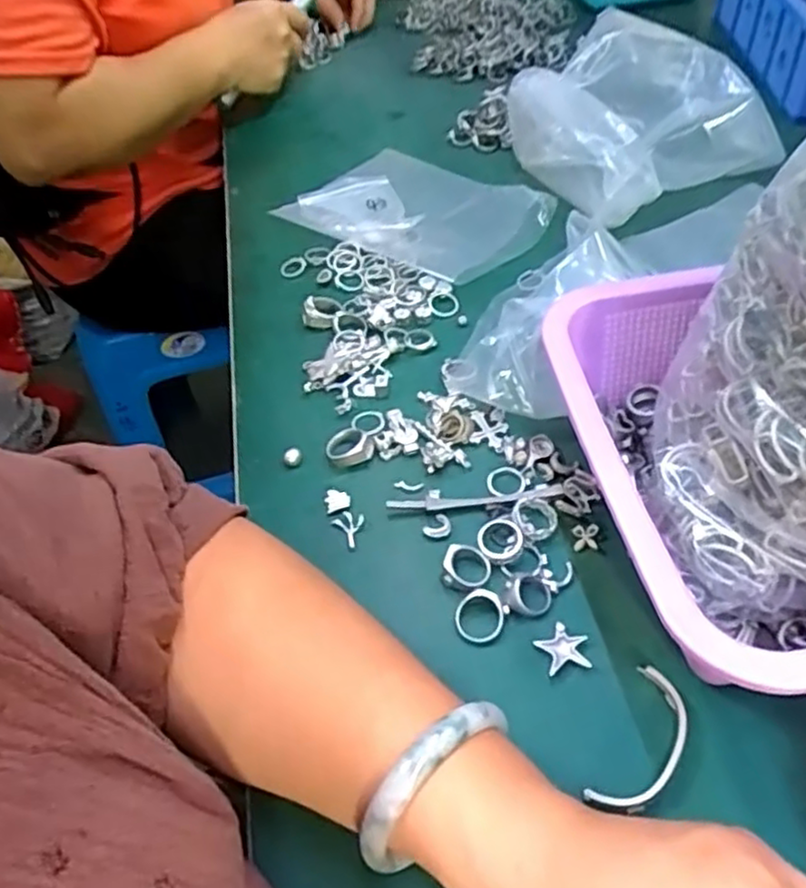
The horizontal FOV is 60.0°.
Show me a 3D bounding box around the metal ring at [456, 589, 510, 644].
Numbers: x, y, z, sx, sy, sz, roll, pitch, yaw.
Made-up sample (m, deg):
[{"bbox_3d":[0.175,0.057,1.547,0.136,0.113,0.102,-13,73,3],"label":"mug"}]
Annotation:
[{"bbox_3d":[0.037,0.082,0.336,0.024,0.007,0.024,-3,49,4],"label":"metal ring"}]

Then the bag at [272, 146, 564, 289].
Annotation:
[{"bbox_3d":[0.010,-0.196,0.577,0.154,0.030,0.200,-38,56,-24],"label":"bag"}]

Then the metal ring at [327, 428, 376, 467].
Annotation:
[{"bbox_3d":[-0.032,0.001,0.416,0.026,0.008,0.027,-3,49,4],"label":"metal ring"}]

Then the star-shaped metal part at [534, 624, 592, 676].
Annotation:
[{"bbox_3d":[0.075,0.095,0.325,0.023,0.004,0.022,-21,51,-12],"label":"star-shaped metal part"}]

